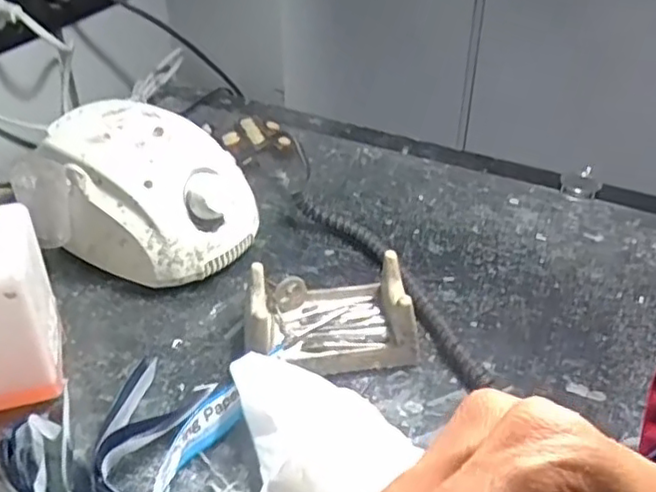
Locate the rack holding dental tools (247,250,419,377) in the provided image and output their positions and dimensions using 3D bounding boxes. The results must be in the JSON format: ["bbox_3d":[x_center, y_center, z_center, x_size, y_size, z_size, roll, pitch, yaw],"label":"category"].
[{"bbox_3d":[0.001,0.040,0.388,0.097,0.042,0.069,-7,38,-9],"label":"rack holding dental tools"}]

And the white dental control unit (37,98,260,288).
[{"bbox_3d":[-0.126,-0.035,0.454,0.140,0.085,0.103,18,40,21],"label":"white dental control unit"}]

